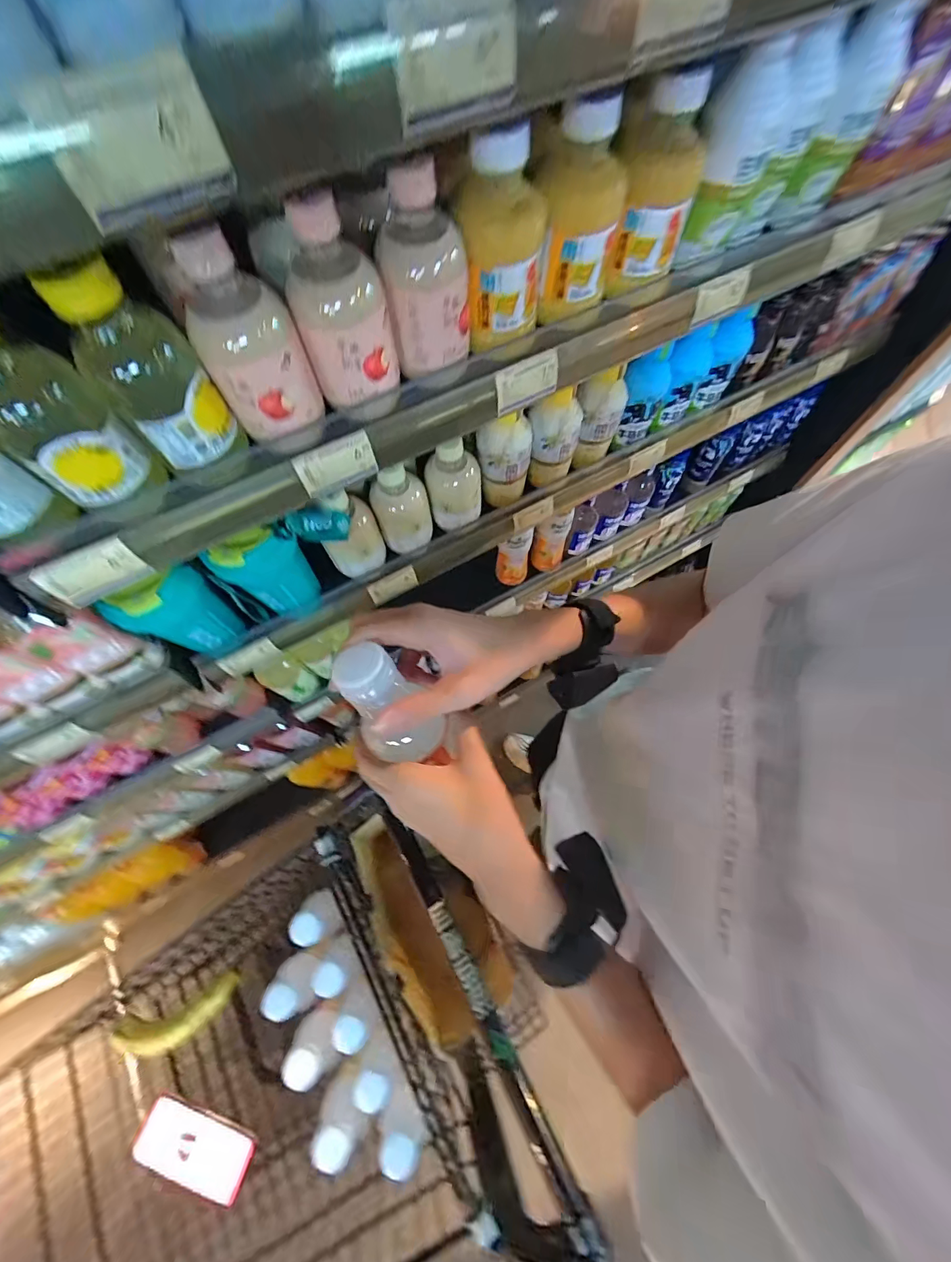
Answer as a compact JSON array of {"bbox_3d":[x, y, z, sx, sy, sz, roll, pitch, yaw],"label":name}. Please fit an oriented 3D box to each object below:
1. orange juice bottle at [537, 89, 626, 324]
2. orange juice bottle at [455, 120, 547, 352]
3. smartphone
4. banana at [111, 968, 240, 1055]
[{"bbox_3d":[0.089,-0.346,0.356,0.056,0.131,0.072,11,69,6],"label":"orange juice bottle"},{"bbox_3d":[0.022,-0.311,0.345,0.065,0.137,0.064,2,68,3],"label":"orange juice bottle"},{"bbox_3d":[-0.410,0.754,0.637,0.164,0.016,0.078,21,59,-1],"label":"smartphone"},{"bbox_3d":[-0.456,0.597,0.669,0.172,0.030,0.063,-20,69,-6],"label":"banana"}]

